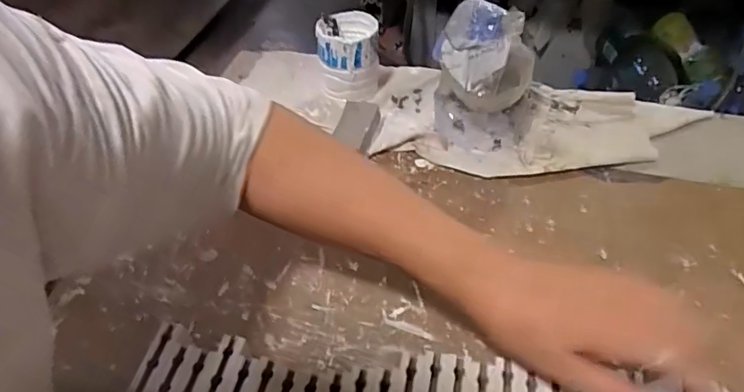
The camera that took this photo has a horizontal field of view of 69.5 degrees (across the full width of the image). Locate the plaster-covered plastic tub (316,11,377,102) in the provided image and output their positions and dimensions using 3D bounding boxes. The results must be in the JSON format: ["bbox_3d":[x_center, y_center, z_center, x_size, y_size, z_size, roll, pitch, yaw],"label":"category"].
[{"bbox_3d":[-0.028,-0.152,0.594,0.069,0.075,0.072,-7,47,-5],"label":"plaster-covered plastic tub"}]

